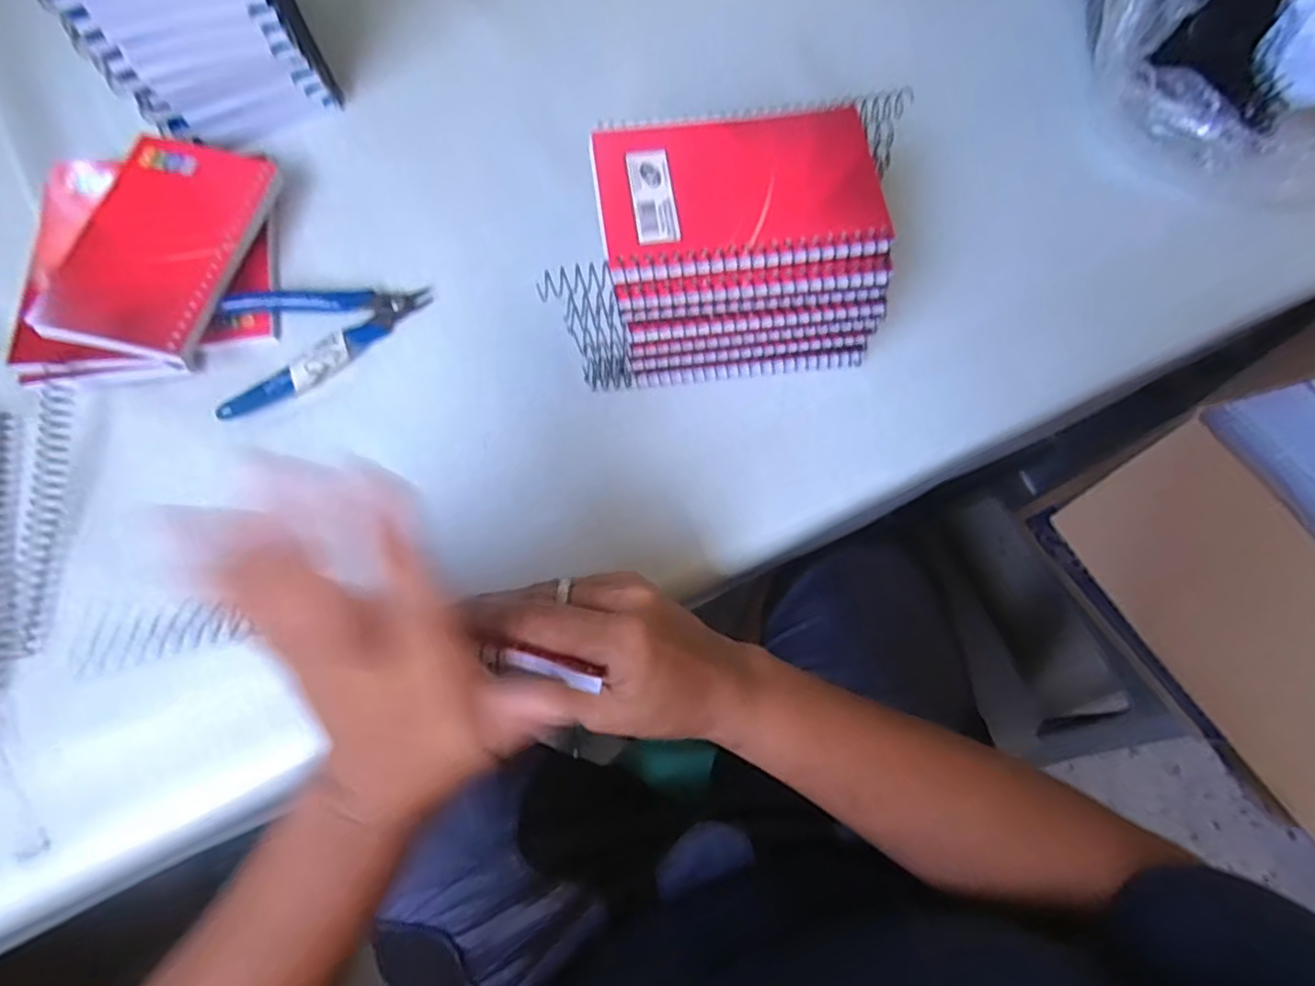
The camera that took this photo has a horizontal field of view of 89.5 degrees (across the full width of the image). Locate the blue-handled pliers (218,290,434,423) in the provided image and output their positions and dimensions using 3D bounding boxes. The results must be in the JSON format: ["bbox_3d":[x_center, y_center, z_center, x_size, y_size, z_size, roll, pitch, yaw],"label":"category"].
[{"bbox_3d":[-0.186,-0.089,0.373,0.113,0.013,0.073,-14,72,-4],"label":"blue-handled pliers"}]

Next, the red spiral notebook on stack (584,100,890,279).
[{"bbox_3d":[0.037,-0.144,0.308,0.127,0.005,0.088,-7,71,-2],"label":"red spiral notebook on stack"}]

